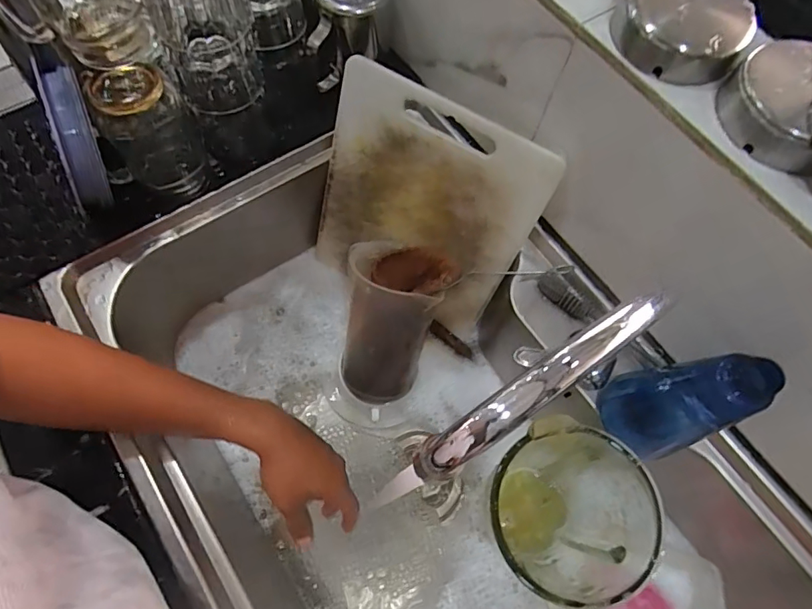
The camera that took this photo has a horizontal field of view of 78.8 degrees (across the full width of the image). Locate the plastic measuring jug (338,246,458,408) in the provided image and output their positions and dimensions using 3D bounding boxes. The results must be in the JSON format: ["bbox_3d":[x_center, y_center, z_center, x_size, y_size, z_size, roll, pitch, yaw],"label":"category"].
[{"bbox_3d":[-0.023,0.026,0.620,0.140,0.184,0.102,13,33,11],"label":"plastic measuring jug"}]

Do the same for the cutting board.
[{"bbox_3d":[0.013,-0.105,0.589,0.245,0.280,0.015,28,46,8],"label":"cutting board"}]

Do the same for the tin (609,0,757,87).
[{"bbox_3d":[0.217,-0.221,0.390,0.097,0.034,0.091,1,68,-3],"label":"tin"}]

